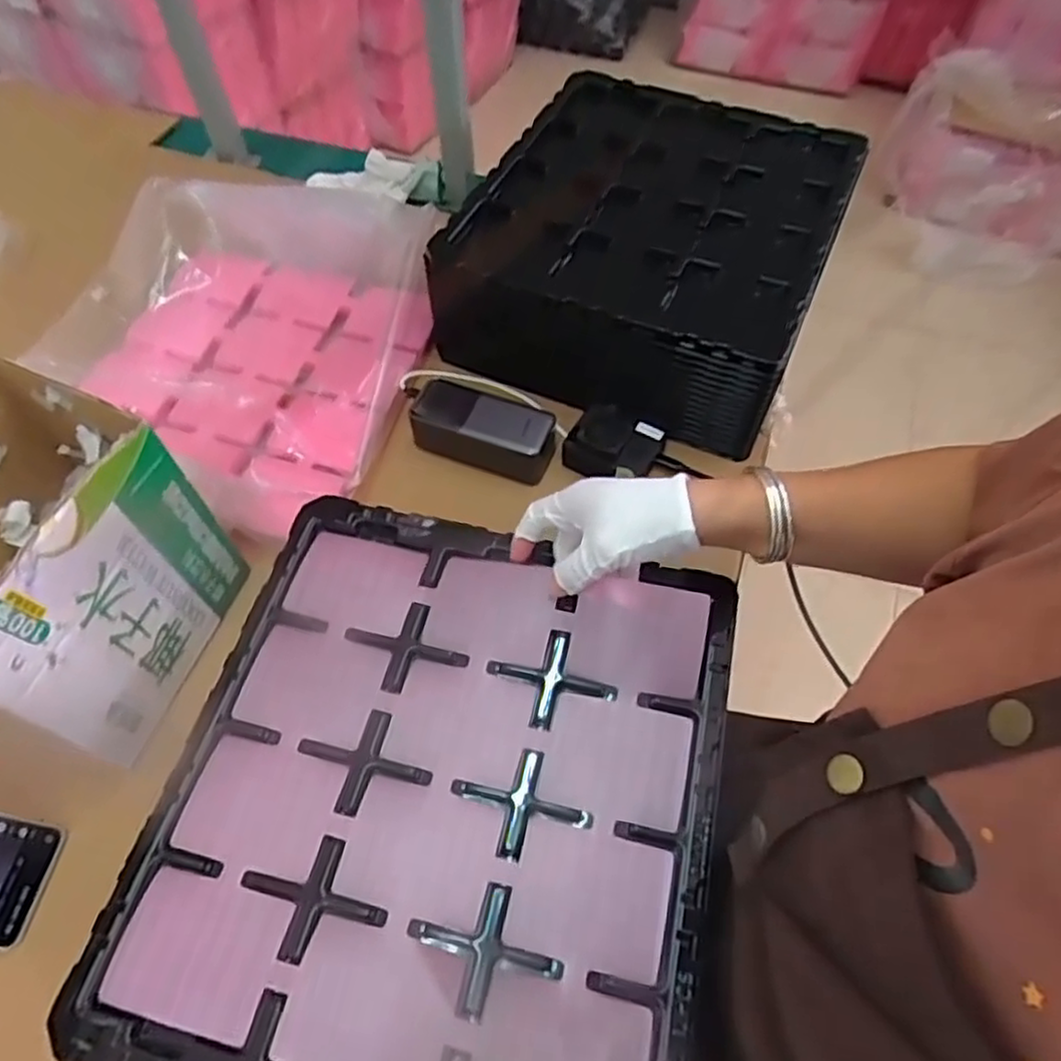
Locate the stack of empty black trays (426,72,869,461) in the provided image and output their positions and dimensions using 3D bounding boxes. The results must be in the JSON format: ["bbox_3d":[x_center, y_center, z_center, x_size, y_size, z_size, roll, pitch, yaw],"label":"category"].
[{"bbox_3d":[0.127,-0.302,0.765,0.346,0.115,0.413,20,60,12],"label":"stack of empty black trays"}]

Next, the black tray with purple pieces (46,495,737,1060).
[{"bbox_3d":[-0.055,0.157,0.451,0.335,0.034,0.363,12,59,7],"label":"black tray with purple pieces"}]

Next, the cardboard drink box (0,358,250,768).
[{"bbox_3d":[-0.341,0.029,0.512,0.156,0.193,0.191,17,59,10],"label":"cardboard drink box"}]

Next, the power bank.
[{"bbox_3d":[-0.041,-0.098,0.685,0.131,0.052,0.064,19,60,11],"label":"power bank"}]

